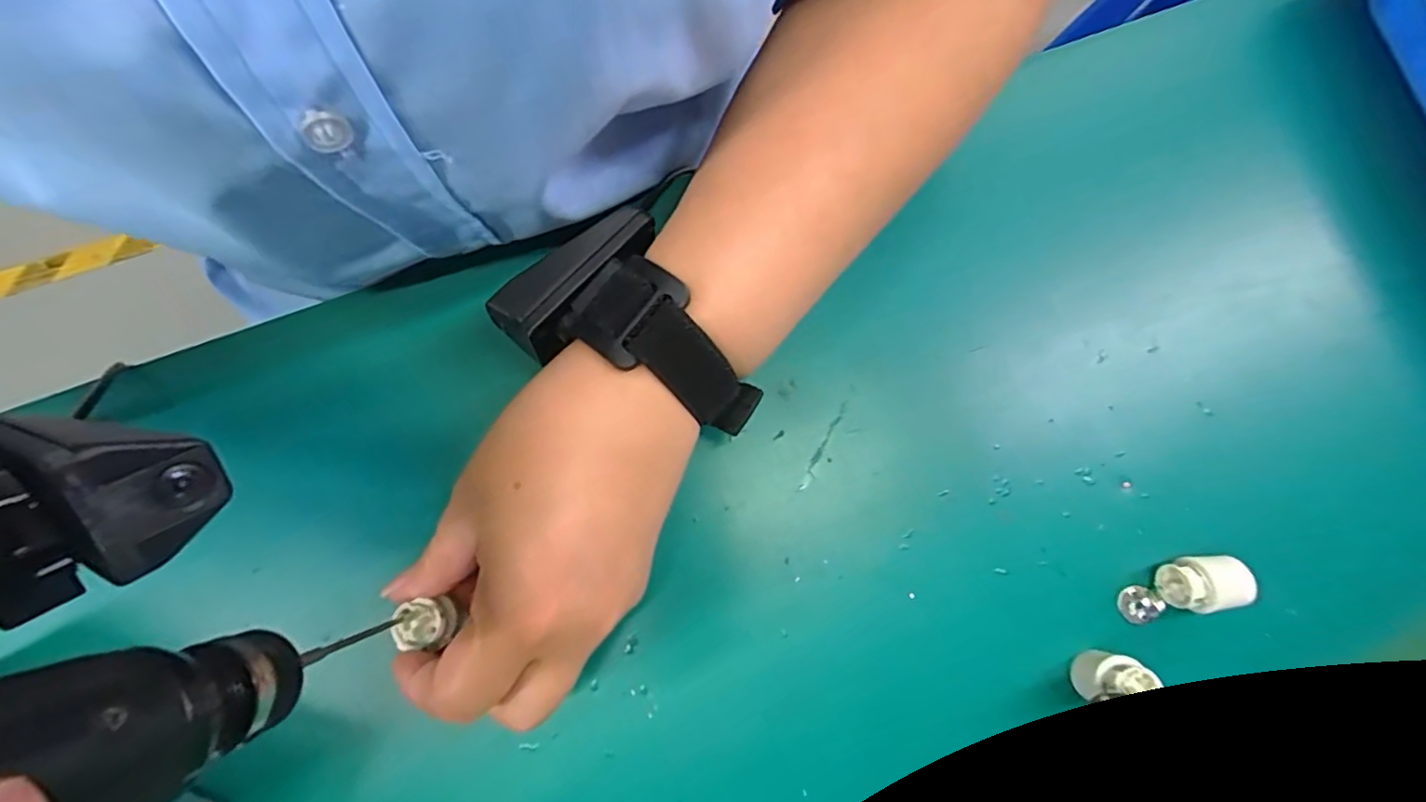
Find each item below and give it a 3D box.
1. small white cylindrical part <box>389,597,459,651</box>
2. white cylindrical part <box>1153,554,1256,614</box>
[{"bbox_3d":[-0.106,0.082,0.221,0.019,0.011,0.016,-13,77,-4],"label":"small white cylindrical part"},{"bbox_3d":[0.196,0.074,0.244,0.025,0.024,0.021,-1,81,-4],"label":"white cylindrical part"}]

